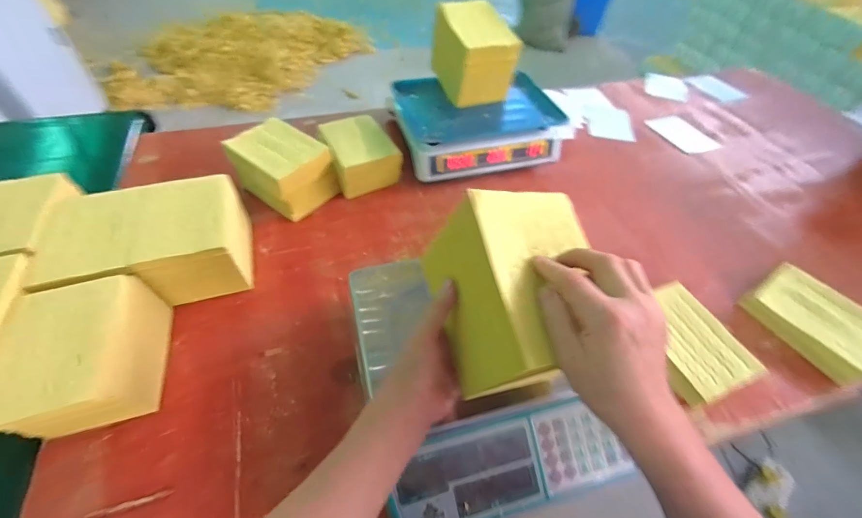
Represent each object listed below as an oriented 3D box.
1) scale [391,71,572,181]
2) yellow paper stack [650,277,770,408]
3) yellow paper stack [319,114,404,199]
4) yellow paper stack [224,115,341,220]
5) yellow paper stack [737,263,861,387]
[{"bbox_3d":[0.097,-0.295,0.806,0.321,0.099,0.223,-12,54,-12],"label":"scale"},{"bbox_3d":[0.381,0.119,0.555,0.118,0.033,0.163,-16,55,-15],"label":"yellow paper stack"},{"bbox_3d":[-0.148,-0.216,0.771,0.128,0.075,0.158,-19,57,-19],"label":"yellow paper stack"},{"bbox_3d":[-0.283,-0.178,0.725,0.176,0.090,0.124,34,57,18],"label":"yellow paper stack"},{"bbox_3d":[0.610,0.093,0.588,0.138,0.040,0.167,-24,57,-20],"label":"yellow paper stack"}]

